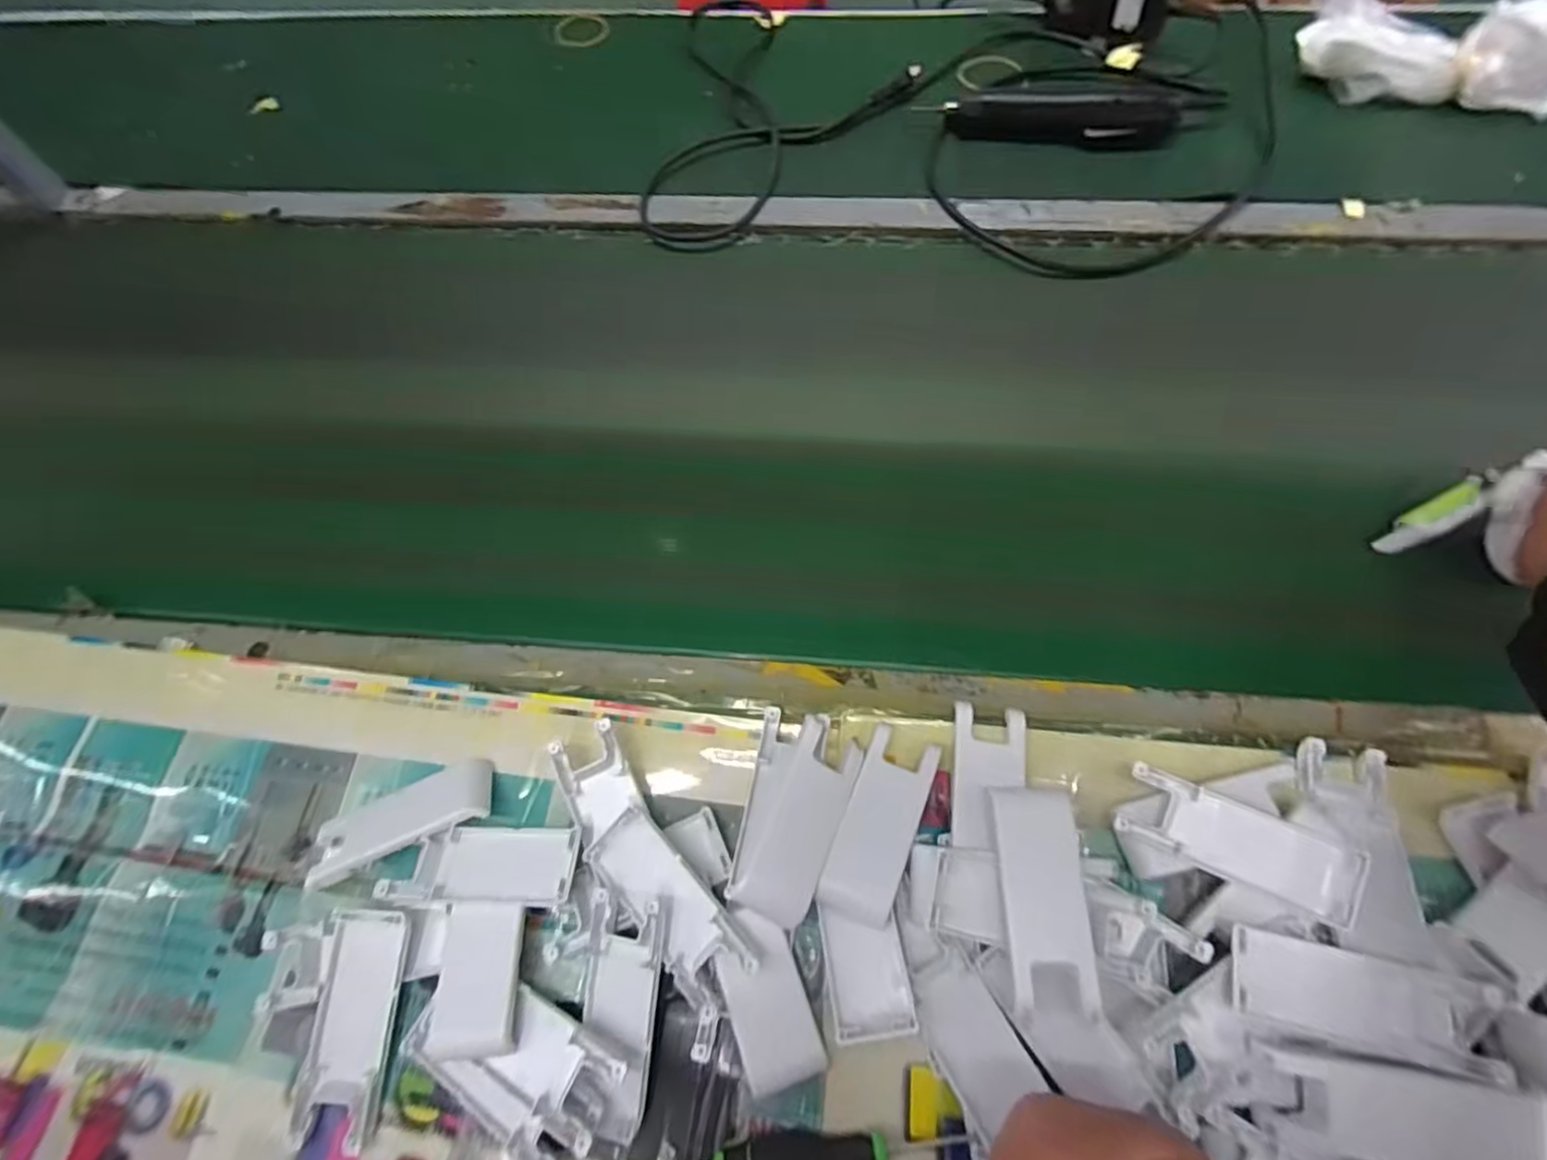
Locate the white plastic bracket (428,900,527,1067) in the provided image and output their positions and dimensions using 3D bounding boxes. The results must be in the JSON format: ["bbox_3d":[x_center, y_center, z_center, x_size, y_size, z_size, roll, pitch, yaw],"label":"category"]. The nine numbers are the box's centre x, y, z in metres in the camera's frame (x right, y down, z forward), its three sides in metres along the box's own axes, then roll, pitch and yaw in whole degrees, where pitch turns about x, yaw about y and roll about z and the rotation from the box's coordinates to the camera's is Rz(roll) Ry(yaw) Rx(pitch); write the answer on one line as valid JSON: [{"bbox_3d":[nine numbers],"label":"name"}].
[{"bbox_3d":[-0.148,0.202,0.345,0.042,0.013,0.067,-6,65,1],"label":"white plastic bracket"}]

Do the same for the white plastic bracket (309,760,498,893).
[{"bbox_3d":[-0.208,0.138,0.385,0.101,0.016,0.041,-24,39,-6],"label":"white plastic bracket"}]

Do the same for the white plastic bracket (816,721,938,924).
[{"bbox_3d":[0.058,0.130,0.365,0.038,0.005,0.098,21,68,13],"label":"white plastic bracket"}]

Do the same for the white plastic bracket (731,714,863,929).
[{"bbox_3d":[0.016,0.128,0.364,0.037,0.013,0.102,20,68,13],"label":"white plastic bracket"}]

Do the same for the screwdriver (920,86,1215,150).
[{"bbox_3d":[0.260,-0.430,0.626,0.229,0.038,0.046,13,66,9],"label":"screwdriver"}]

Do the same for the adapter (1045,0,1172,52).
[{"bbox_3d":[0.328,-0.569,0.674,0.117,0.047,0.030,27,69,15],"label":"adapter"}]

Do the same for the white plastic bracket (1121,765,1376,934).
[{"bbox_3d":[0.236,0.133,0.348,0.103,0.012,0.038,21,76,21],"label":"white plastic bracket"}]

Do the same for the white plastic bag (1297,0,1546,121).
[{"bbox_3d":[0.604,-0.480,0.605,0.231,0.077,0.086,25,69,14],"label":"white plastic bag"}]

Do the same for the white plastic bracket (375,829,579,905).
[{"bbox_3d":[-0.156,0.154,0.368,0.102,0.026,0.038,0,65,3],"label":"white plastic bracket"}]

